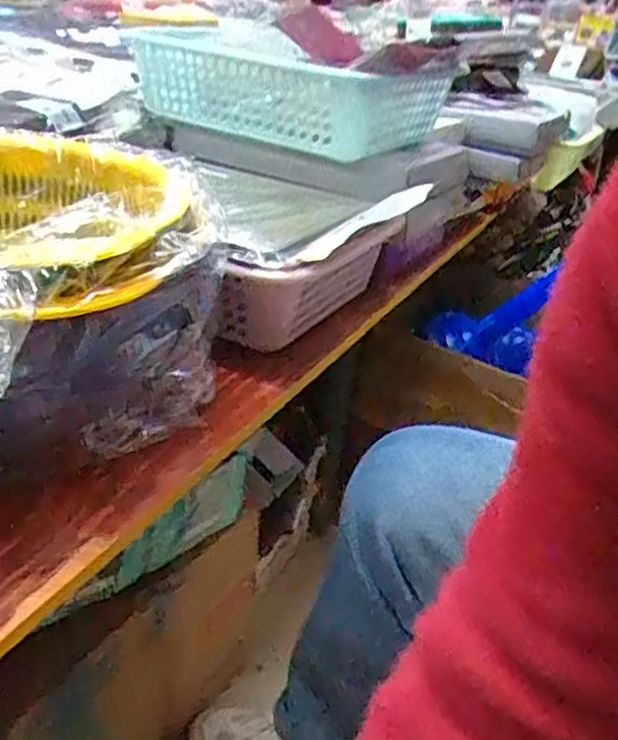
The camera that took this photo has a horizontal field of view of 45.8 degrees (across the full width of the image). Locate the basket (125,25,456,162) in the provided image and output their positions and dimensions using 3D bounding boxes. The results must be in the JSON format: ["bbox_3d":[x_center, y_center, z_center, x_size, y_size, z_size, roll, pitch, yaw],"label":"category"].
[{"bbox_3d":[-0.021,-0.268,0.695,0.238,0.072,0.162,22,34,24],"label":"basket"}]

